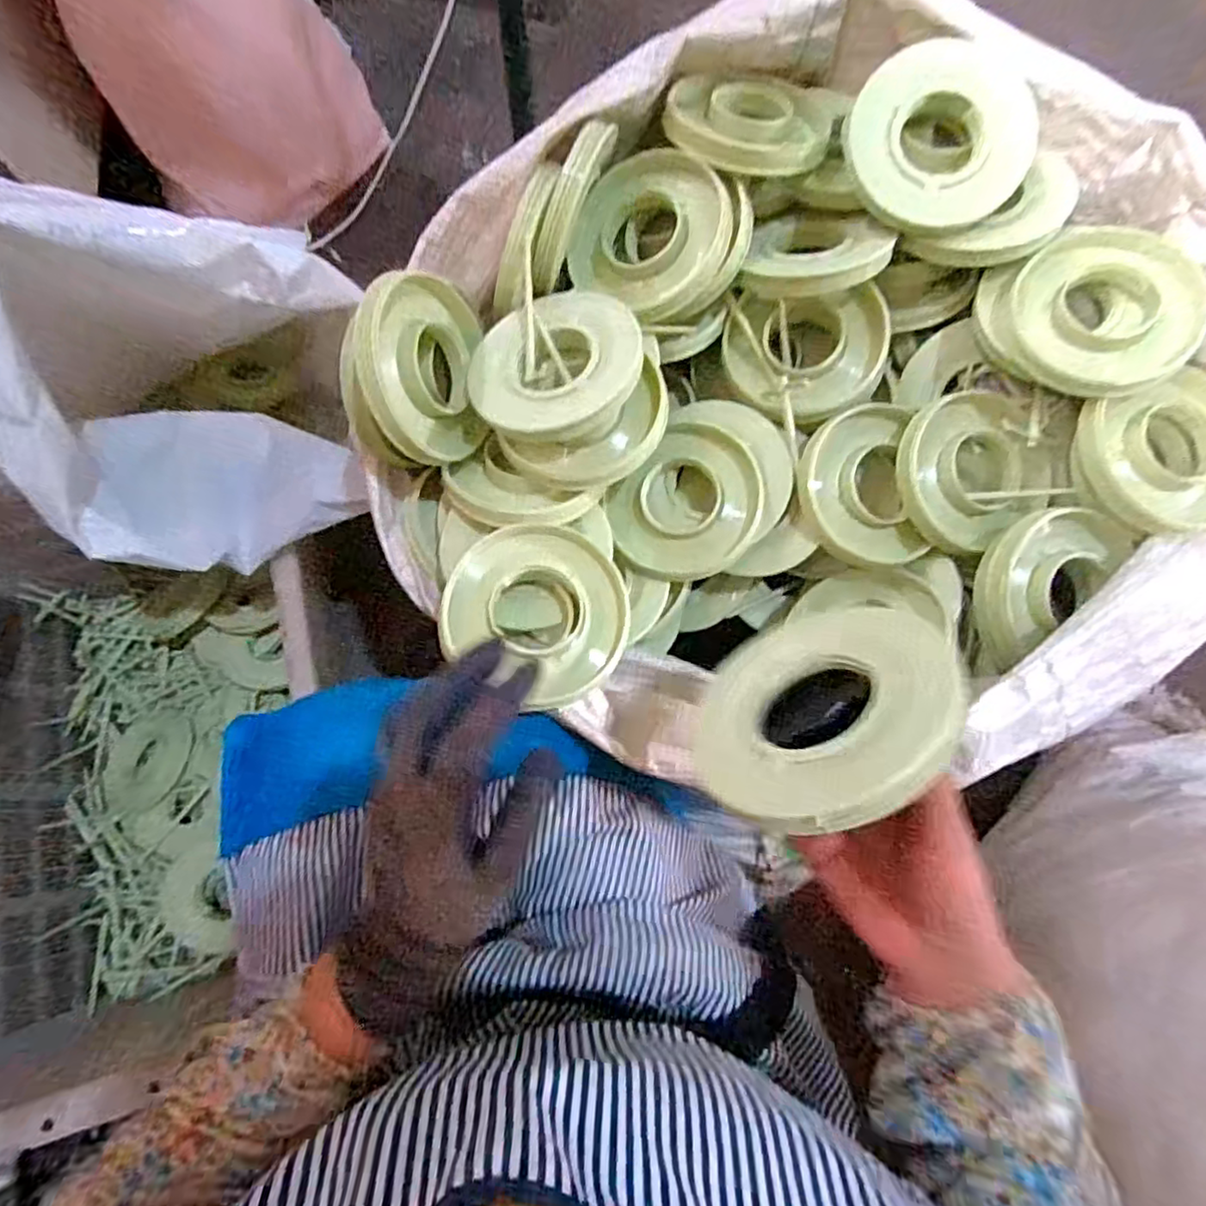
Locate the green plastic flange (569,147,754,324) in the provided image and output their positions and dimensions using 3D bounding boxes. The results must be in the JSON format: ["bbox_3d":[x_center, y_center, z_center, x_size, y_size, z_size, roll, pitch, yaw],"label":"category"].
[{"bbox_3d":[0.043,-0.284,0.500,0.125,0.028,0.122,1,94,9],"label":"green plastic flange"}]

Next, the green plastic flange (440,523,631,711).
[{"bbox_3d":[-0.048,0.009,0.461,0.130,0.026,0.126,1,73,-2],"label":"green plastic flange"}]

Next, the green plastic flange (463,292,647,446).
[{"bbox_3d":[-0.032,-0.176,0.470,0.122,0.028,0.122,-4,74,13],"label":"green plastic flange"}]

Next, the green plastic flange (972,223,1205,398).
[{"bbox_3d":[0.366,-0.218,0.482,0.132,0.032,0.128,43,102,14],"label":"green plastic flange"}]

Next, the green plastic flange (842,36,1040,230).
[{"bbox_3d":[0.250,-0.344,0.475,0.124,0.016,0.124,1,98,6],"label":"green plastic flange"}]

